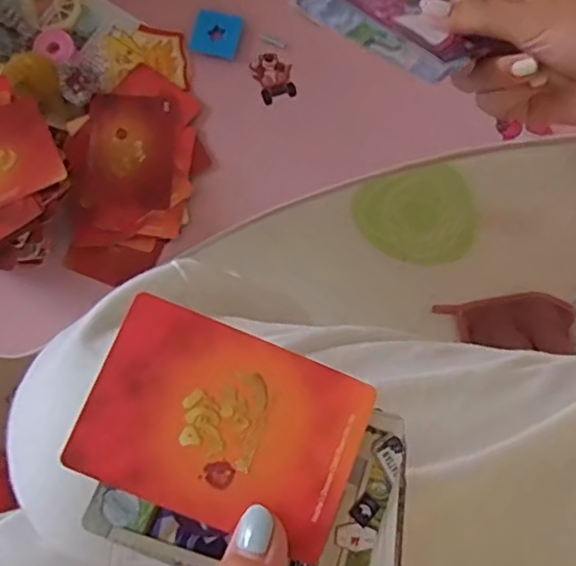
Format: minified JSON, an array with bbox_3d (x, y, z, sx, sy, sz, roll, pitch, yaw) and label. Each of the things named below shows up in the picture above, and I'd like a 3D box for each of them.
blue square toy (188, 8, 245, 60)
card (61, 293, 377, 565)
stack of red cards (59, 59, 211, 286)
[{"bbox_3d":[-0.054,-0.187,0.482,0.036,0.006,0.034,16,79,4],"label":"blue square toy"},{"bbox_3d":[-0.019,0.045,0.203,0.084,0.004,0.058,24,78,-4],"label":"card"},{"bbox_3d":[-0.112,-0.077,0.453,0.091,0.018,0.149,18,79,5],"label":"stack of red cards"}]

